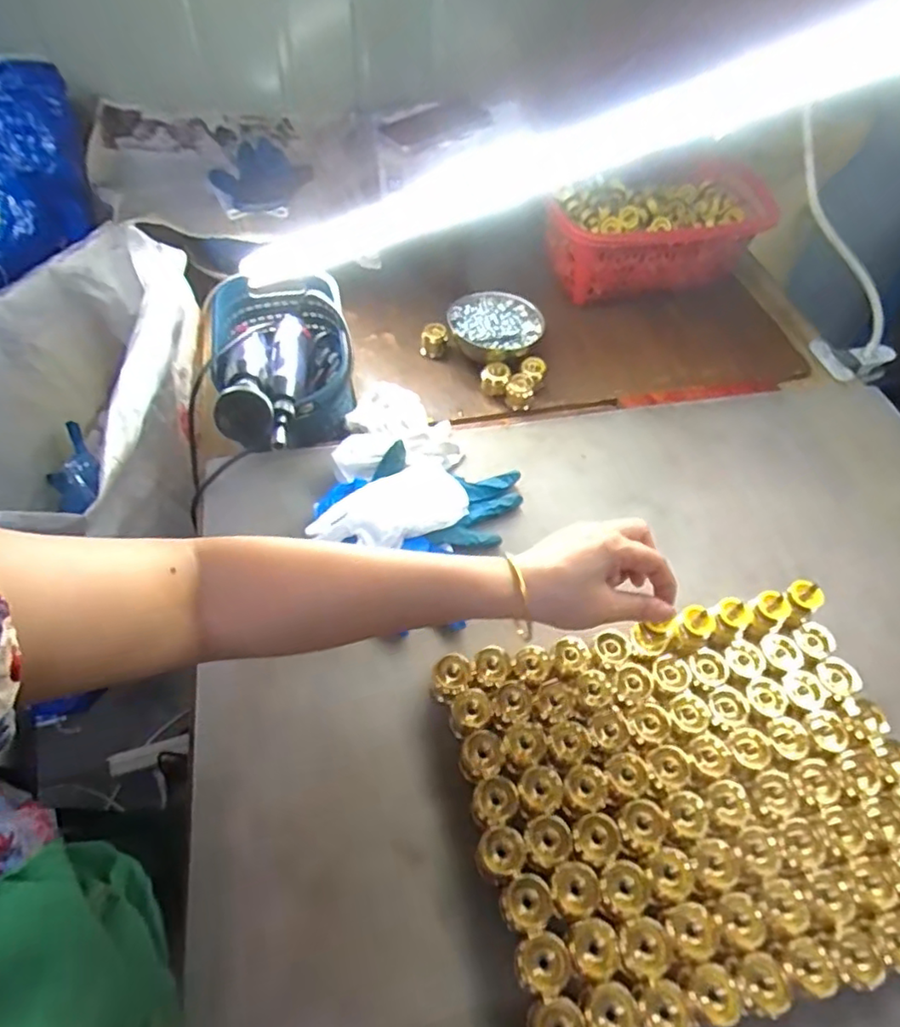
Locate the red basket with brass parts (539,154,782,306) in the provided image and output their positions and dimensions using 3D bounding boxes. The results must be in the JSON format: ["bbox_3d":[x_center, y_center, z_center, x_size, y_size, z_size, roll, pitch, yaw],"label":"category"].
[{"bbox_3d":[0.275,-0.363,0.810,0.308,0.112,0.137,-10,54,-11],"label":"red basket with brass parts"}]

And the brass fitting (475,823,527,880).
[{"bbox_3d":[0.034,0.235,0.426,0.030,0.034,0.030,2,54,-3],"label":"brass fitting"}]

